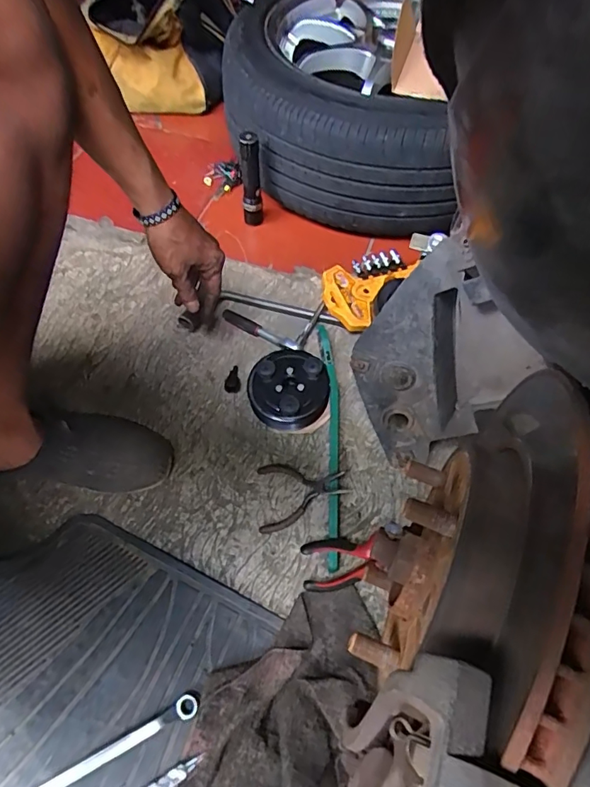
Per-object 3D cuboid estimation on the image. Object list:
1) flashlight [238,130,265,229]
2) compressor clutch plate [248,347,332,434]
[{"bbox_3d":[-0.072,-0.350,0.796,0.032,0.155,0.035,-4,61,-2],"label":"flashlight"},{"bbox_3d":[-0.008,-0.006,0.677,0.104,0.055,0.099,0,61,0],"label":"compressor clutch plate"}]

